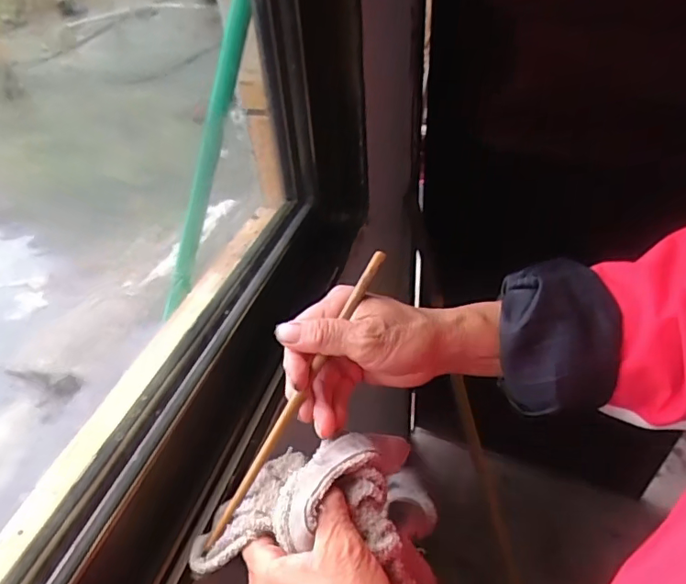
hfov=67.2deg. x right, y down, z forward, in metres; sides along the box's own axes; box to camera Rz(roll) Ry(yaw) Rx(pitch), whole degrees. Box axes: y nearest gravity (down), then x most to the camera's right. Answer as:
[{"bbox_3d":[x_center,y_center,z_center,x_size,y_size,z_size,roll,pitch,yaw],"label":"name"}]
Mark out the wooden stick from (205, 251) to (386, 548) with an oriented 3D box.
[{"bbox_3d":[-0.028,0.066,0.331,0.009,0.011,0.213,28,85,32],"label":"wooden stick"}]

